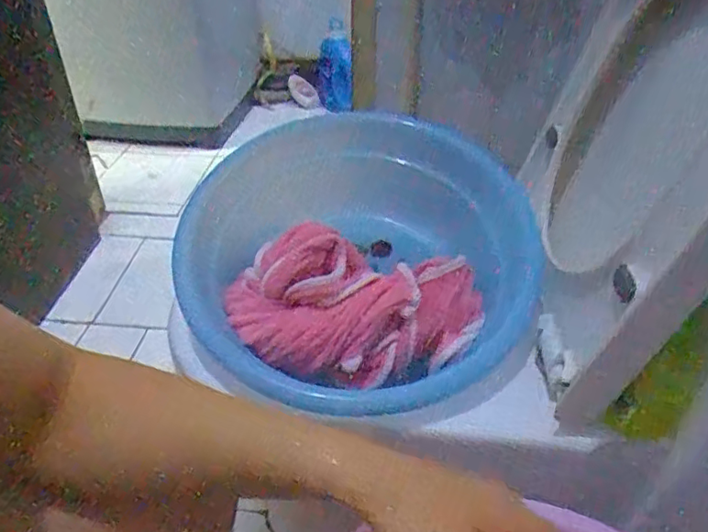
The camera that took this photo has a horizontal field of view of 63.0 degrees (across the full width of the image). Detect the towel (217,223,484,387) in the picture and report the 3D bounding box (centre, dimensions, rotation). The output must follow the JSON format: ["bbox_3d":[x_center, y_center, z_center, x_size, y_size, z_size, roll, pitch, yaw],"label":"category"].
[{"bbox_3d":[-0.002,0.039,0.601,0.257,0.107,0.131,7,37,8],"label":"towel"}]

